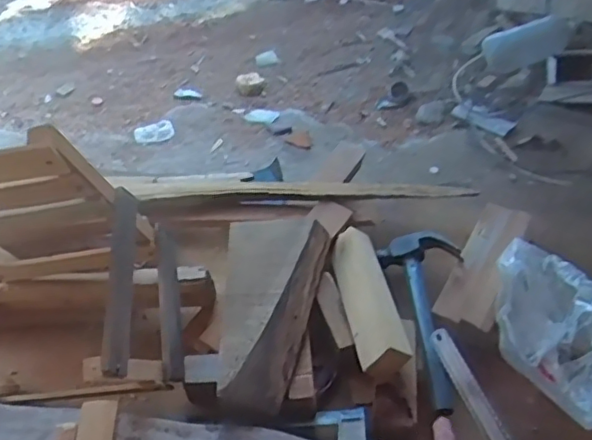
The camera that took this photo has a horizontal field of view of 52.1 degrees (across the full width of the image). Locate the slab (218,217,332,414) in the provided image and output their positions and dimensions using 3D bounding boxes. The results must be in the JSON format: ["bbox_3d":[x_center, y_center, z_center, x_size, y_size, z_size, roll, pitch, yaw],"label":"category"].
[{"bbox_3d":[-0.031,0.095,0.695,0.117,0.041,0.257,2,49,6],"label":"slab"}]

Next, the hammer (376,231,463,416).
[{"bbox_3d":[0.173,0.108,0.712,0.100,0.038,0.237,-11,49,-5],"label":"hammer"}]

